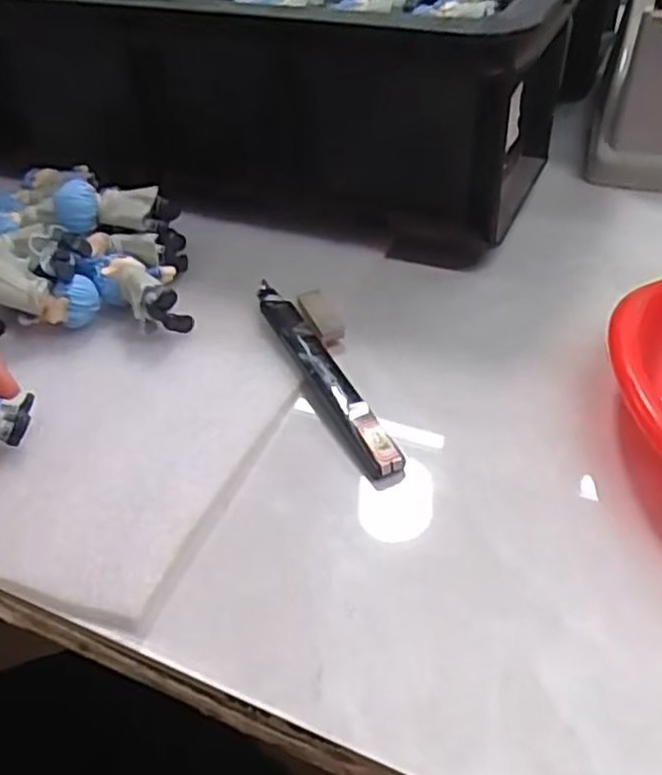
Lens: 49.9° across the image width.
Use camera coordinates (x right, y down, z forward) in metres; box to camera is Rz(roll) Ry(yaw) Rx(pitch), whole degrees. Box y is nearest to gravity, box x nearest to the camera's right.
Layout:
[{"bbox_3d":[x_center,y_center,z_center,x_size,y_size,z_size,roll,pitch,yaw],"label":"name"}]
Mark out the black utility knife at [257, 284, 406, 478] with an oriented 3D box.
[{"bbox_3d":[-0.005,-0.009,0.332,0.018,0.015,0.133,-21,45,-16],"label":"black utility knife"}]

